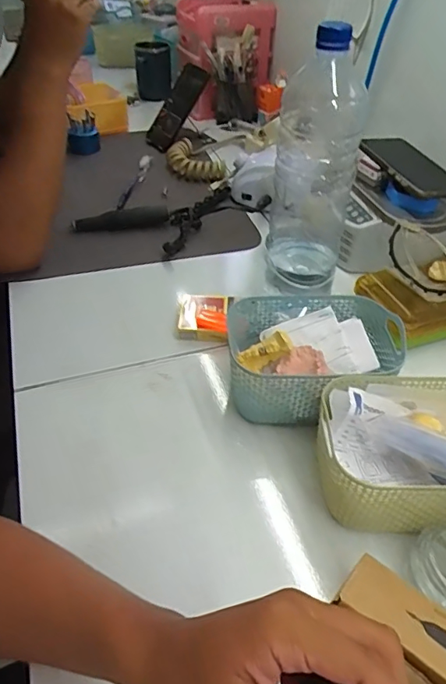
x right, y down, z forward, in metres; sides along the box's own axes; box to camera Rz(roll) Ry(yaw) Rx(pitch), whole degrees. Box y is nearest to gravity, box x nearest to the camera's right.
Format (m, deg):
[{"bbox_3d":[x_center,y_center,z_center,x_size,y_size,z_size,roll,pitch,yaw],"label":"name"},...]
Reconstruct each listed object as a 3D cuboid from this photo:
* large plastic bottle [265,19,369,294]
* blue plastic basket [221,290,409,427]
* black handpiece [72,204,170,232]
[{"bbox_3d":[0.100,-0.184,0.560,0.084,0.272,0.077,6,43,4],"label":"large plastic bottle"},{"bbox_3d":[0.095,0.015,0.529,0.170,0.071,0.124,-1,43,-4],"label":"blue plastic basket"},{"bbox_3d":[-0.154,-0.189,0.781,0.142,0.035,0.020,-11,44,-14],"label":"black handpiece"}]

